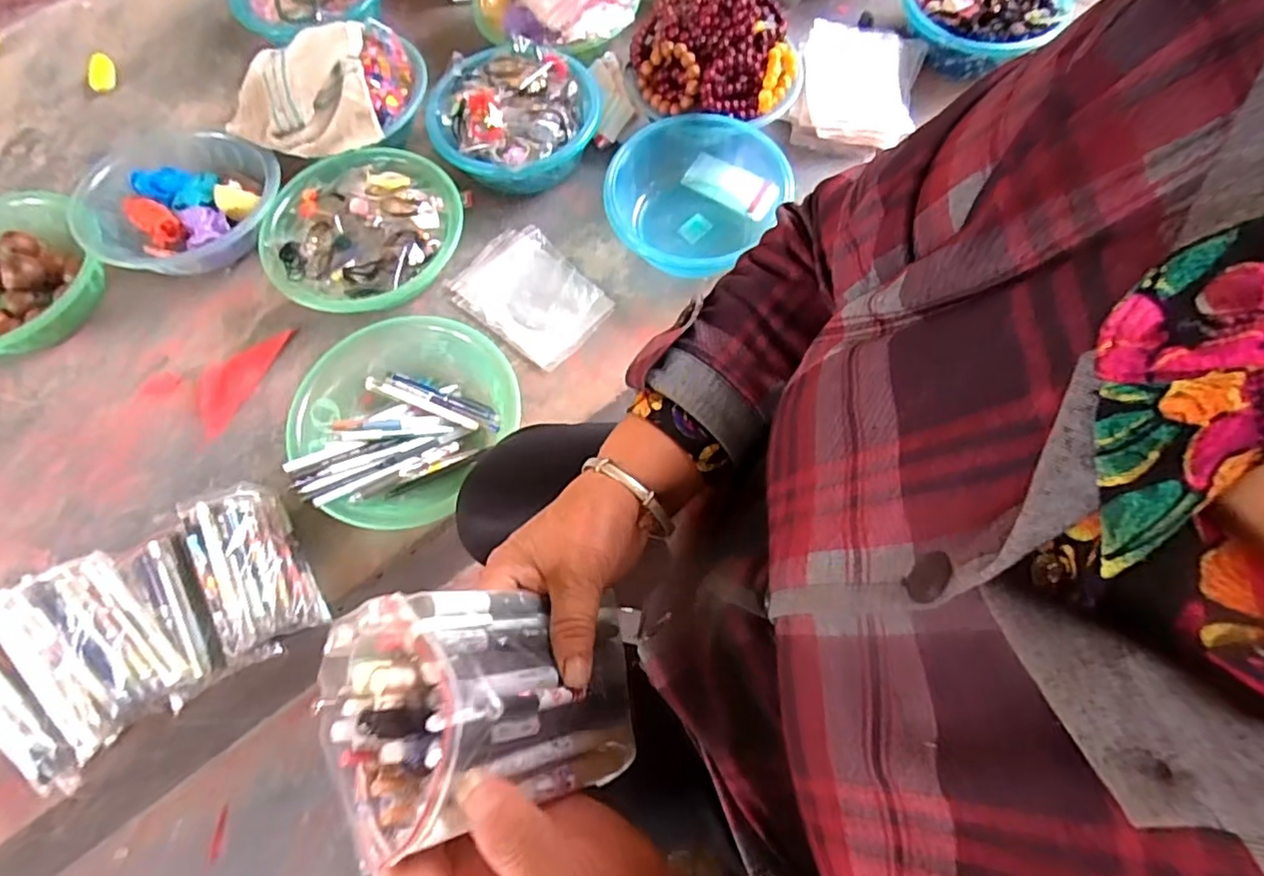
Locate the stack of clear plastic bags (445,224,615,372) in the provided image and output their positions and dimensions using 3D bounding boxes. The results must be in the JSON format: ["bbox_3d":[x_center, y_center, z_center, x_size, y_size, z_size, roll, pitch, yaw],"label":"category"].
[{"bbox_3d":[-0.127,-0.179,0.781,0.193,0.024,0.137,42,75,12],"label":"stack of clear plastic bags"}]

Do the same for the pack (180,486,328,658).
[{"bbox_3d":[-0.382,0.129,0.633,0.079,0.077,0.163,-29,69,-9],"label":"pack"}]

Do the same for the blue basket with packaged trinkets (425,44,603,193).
[{"bbox_3d":[-0.156,-0.422,0.830,0.211,0.083,0.203,-1,67,2],"label":"blue basket with packaged trinkets"}]

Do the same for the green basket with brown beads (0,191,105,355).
[{"bbox_3d":[-0.781,-0.196,0.769,0.213,0.057,0.203,-1,67,2],"label":"green basket with brown beads"}]

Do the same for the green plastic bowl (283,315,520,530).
[{"bbox_3d":[-0.256,-0.021,0.681,0.215,0.083,0.231,-1,67,2],"label":"green plastic bowl"}]

